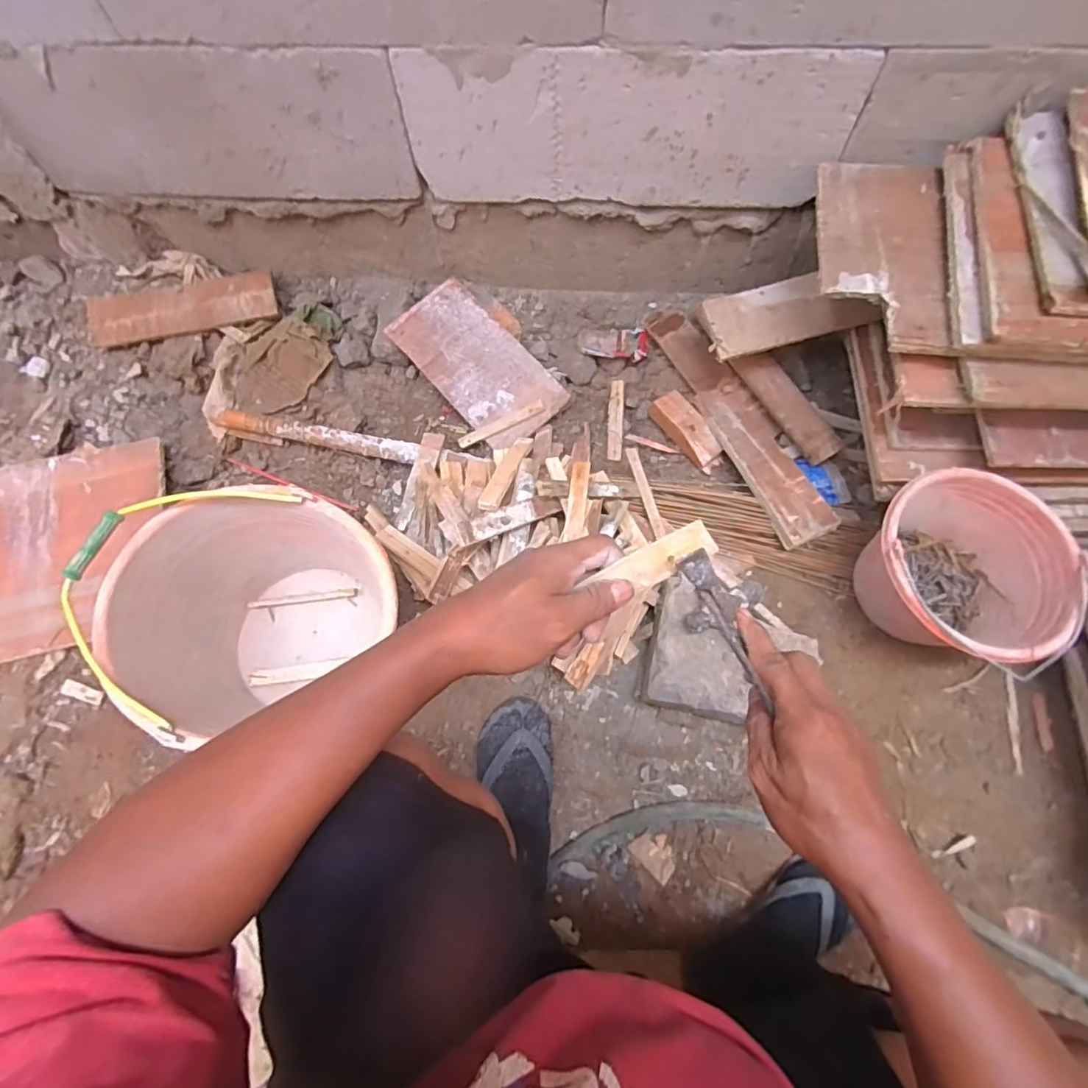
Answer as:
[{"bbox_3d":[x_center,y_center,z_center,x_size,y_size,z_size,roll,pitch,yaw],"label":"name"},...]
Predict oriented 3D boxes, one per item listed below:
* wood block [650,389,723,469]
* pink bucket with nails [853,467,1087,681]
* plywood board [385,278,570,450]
[{"bbox_3d":[0.248,-0.200,0.950,0.048,0.034,0.141,-35,72,-11],"label":"wood block"},{"bbox_3d":[0.563,0.050,0.771,0.249,0.178,0.239,-1,69,2],"label":"pink bucket with nails"},{"bbox_3d":[-0.115,-0.312,0.962,0.158,0.011,0.308,-43,85,-8],"label":"plywood board"}]

